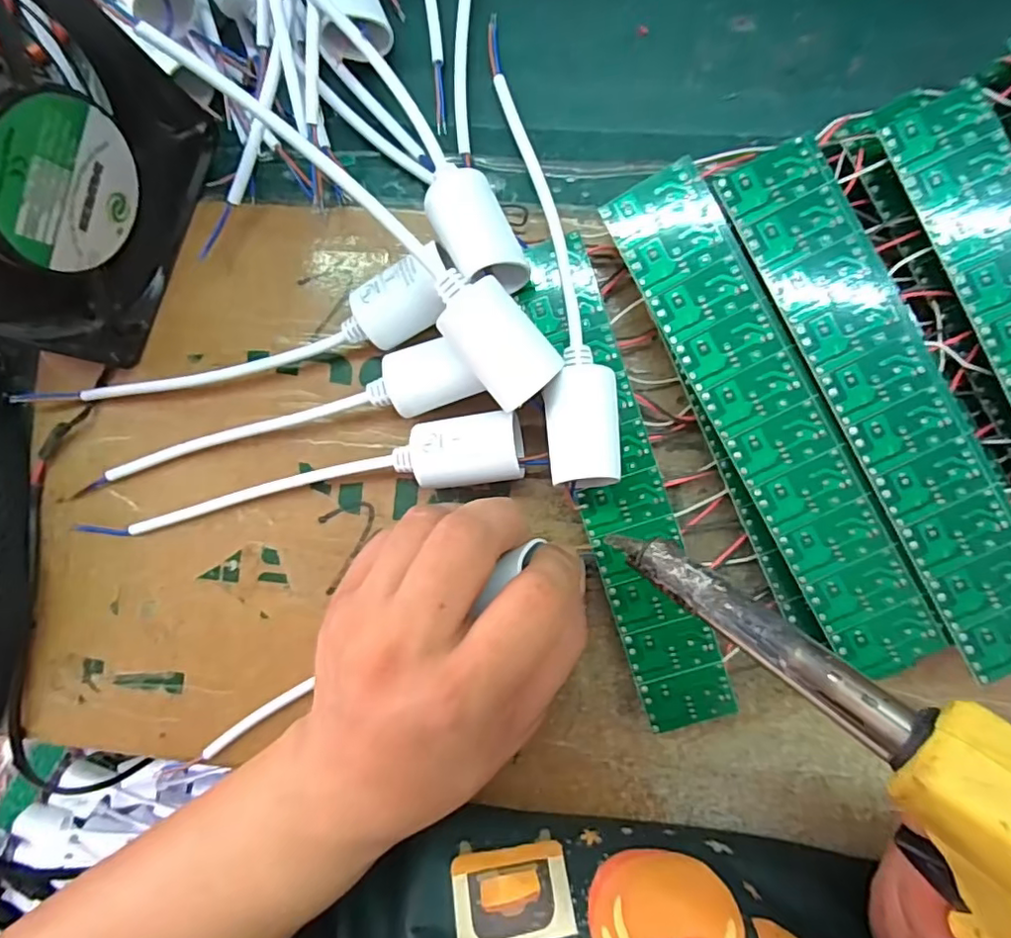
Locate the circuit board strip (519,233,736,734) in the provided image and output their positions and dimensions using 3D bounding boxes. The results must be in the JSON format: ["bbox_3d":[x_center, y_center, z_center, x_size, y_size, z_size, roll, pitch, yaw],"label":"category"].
[{"bbox_3d":[0.045,0.005,0.234,0.034,0.004,0.200,-18,87,8],"label":"circuit board strip"}]

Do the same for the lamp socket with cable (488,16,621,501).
[{"bbox_3d":[0.019,-0.093,0.236,0.027,0.022,0.205,-9,77,4],"label":"lamp socket with cable"}]

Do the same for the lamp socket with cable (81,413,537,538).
[{"bbox_3d":[-0.086,0.005,0.251,0.200,0.031,0.027,-10,89,18],"label":"lamp socket with cable"}]

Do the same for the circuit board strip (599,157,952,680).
[{"bbox_3d":[0.100,-0.019,0.215,0.037,0.004,0.200,-27,88,9],"label":"circuit board strip"}]

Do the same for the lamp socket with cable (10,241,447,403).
[{"bbox_3d":[-0.123,-0.051,0.258,0.215,0.030,0.029,-11,89,18],"label":"lamp socket with cable"}]

